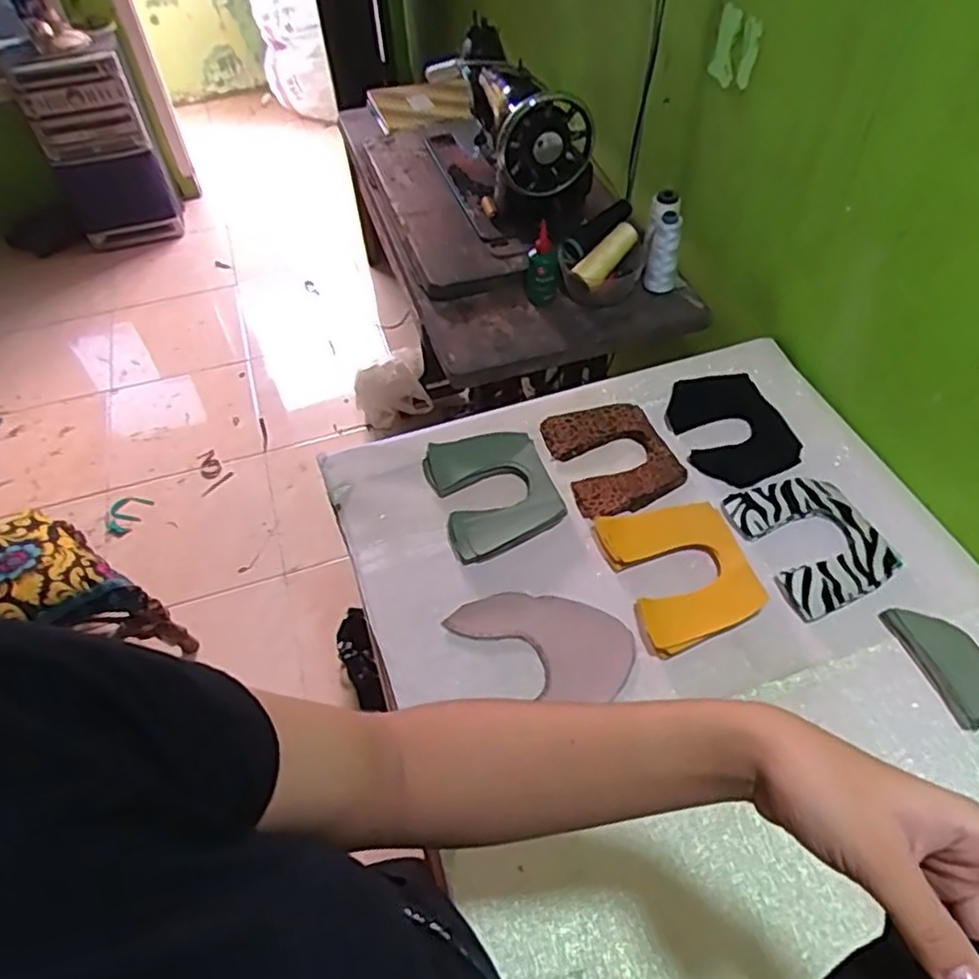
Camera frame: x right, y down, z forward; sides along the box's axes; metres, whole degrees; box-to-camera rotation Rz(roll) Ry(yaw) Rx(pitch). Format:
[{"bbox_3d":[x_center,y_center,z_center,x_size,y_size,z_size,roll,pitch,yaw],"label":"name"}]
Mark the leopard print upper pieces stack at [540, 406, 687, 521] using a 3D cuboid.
[{"bbox_3d":[0.146,-0.038,0.812,0.131,0.015,0.147,-16,52,-9],"label":"leopard print upper pieces stack"}]

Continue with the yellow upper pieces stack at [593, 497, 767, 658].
[{"bbox_3d":[0.193,0.079,0.704,0.131,0.013,0.160,-15,52,-8],"label":"yellow upper pieces stack"}]

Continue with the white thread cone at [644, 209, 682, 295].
[{"bbox_3d":[0.244,-0.325,0.989,0.040,0.122,0.040,7,52,9],"label":"white thread cone"}]

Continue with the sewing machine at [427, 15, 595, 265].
[{"bbox_3d":[0.030,-0.544,1.090,0.145,0.220,0.471,-16,52,-9],"label":"sewing machine"}]

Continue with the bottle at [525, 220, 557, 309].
[{"bbox_3d":[0.071,-0.315,0.983,0.042,0.099,0.049,-16,52,-9],"label":"bottle"}]

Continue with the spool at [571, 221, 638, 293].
[{"bbox_3d":[0.166,-0.332,0.989,0.035,0.033,0.125,34,75,27],"label":"spool"}]

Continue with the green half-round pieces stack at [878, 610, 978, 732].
[{"bbox_3d":[0.420,0.154,0.639,0.063,0.006,0.113,-17,52,-10],"label":"green half-round pieces stack"}]

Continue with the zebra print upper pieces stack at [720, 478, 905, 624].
[{"bbox_3d":[0.333,0.050,0.724,0.128,0.011,0.152,-19,53,-11],"label":"zebra print upper pieces stack"}]

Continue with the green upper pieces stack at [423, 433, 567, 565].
[{"bbox_3d":[0.006,0.001,0.775,0.129,0.022,0.150,-17,52,-9],"label":"green upper pieces stack"}]

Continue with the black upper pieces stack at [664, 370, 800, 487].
[{"bbox_3d":[0.288,-0.075,0.839,0.123,0.019,0.167,-16,52,-9],"label":"black upper pieces stack"}]

